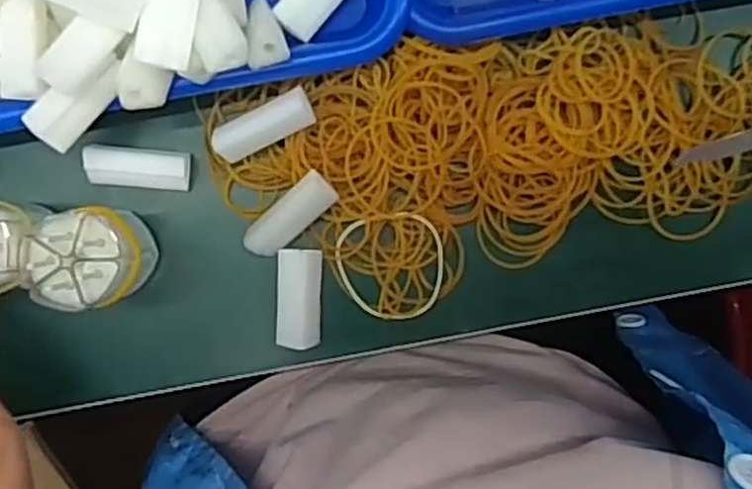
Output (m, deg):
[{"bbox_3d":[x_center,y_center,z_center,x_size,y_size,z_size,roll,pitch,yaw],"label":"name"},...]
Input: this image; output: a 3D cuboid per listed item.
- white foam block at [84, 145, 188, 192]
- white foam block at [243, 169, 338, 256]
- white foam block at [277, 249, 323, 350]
[{"bbox_3d":[-0.110,-0.035,0.346,0.045,0.018,0.018,4,92,-3],"label":"white foam block"},{"bbox_3d":[-0.040,-0.013,0.341,0.047,0.011,0.017,-41,94,14],"label":"white foam block"},{"bbox_3d":[-0.036,0.025,0.348,0.021,0.011,0.045,2,92,-3],"label":"white foam block"}]

